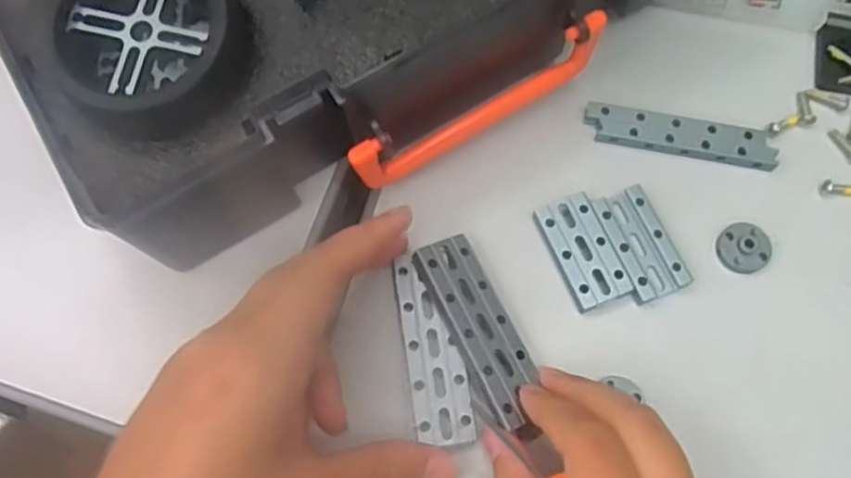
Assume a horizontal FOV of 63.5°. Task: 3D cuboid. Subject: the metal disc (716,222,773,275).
[{"bbox_3d":[0.138,0.003,0.294,0.024,0.008,0.022,0,70,1],"label":"metal disc"}]

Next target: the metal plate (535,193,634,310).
[{"bbox_3d":[0.067,0.005,0.293,0.025,0.006,0.047,-19,71,-6],"label":"metal plate"}]

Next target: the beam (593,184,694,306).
[{"bbox_3d":[0.092,0.002,0.294,0.025,0.008,0.047,-18,71,-6],"label":"beam"}]

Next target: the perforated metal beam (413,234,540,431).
[{"bbox_3d":[0.023,0.036,0.276,0.026,0.009,0.077,-24,73,-6],"label":"perforated metal beam"}]

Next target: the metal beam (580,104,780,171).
[{"bbox_3d":[0.115,-0.046,0.311,0.084,0.008,0.018,11,71,4],"label":"metal beam"}]

